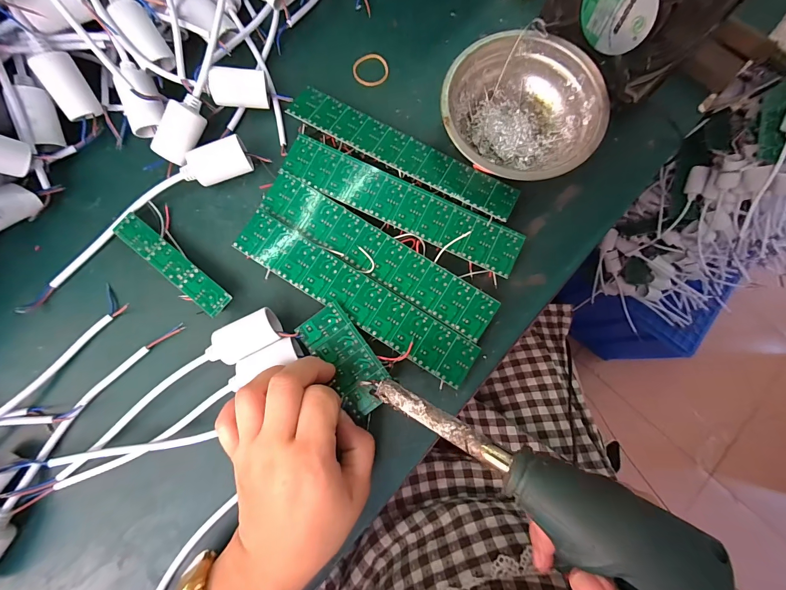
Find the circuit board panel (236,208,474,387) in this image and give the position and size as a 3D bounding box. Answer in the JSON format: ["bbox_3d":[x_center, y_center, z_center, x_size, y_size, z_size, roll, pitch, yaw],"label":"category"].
[{"bbox_3d":[-0.028,0.001,0.261,0.200,0.005,0.037,32,81,4],"label":"circuit board panel"}]

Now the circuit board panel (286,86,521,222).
[{"bbox_3d":[0.008,-0.119,0.290,0.202,0.021,0.034,28,81,3],"label":"circuit board panel"}]

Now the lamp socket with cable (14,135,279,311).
[{"bbox_3d":[-0.204,-0.065,0.268,0.214,0.024,0.033,-35,83,-7],"label":"lamp socket with cable"}]

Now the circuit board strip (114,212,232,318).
[{"bbox_3d":[-0.172,-0.024,0.269,0.109,0.015,0.021,39,82,5],"label":"circuit board strip"}]

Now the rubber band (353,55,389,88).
[{"bbox_3d":[-0.020,-0.209,0.316,0.032,0.005,0.030,0,81,-1],"label":"rubber band"}]

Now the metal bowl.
[{"bbox_3d":[0.104,-0.148,0.287,0.124,0.043,0.122,0,81,-1],"label":"metal bowl"}]

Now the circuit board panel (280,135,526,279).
[{"bbox_3d":[0.007,-0.072,0.283,0.199,0.016,0.040,25,81,3],"label":"circuit board panel"}]

